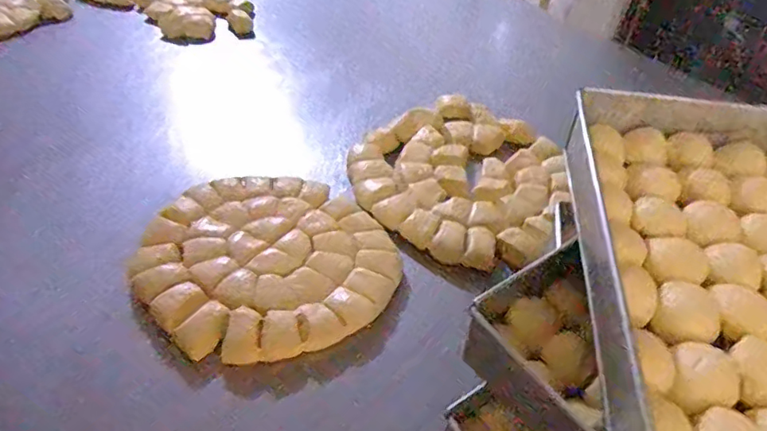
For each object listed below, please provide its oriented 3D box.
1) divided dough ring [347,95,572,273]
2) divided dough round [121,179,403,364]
[{"bbox_3d":[0.115,-0.059,0.758,0.291,0.022,0.296,3,45,-3],"label":"divided dough ring"},{"bbox_3d":[-0.134,0.044,0.631,0.256,0.022,0.261,3,45,-3],"label":"divided dough round"}]

